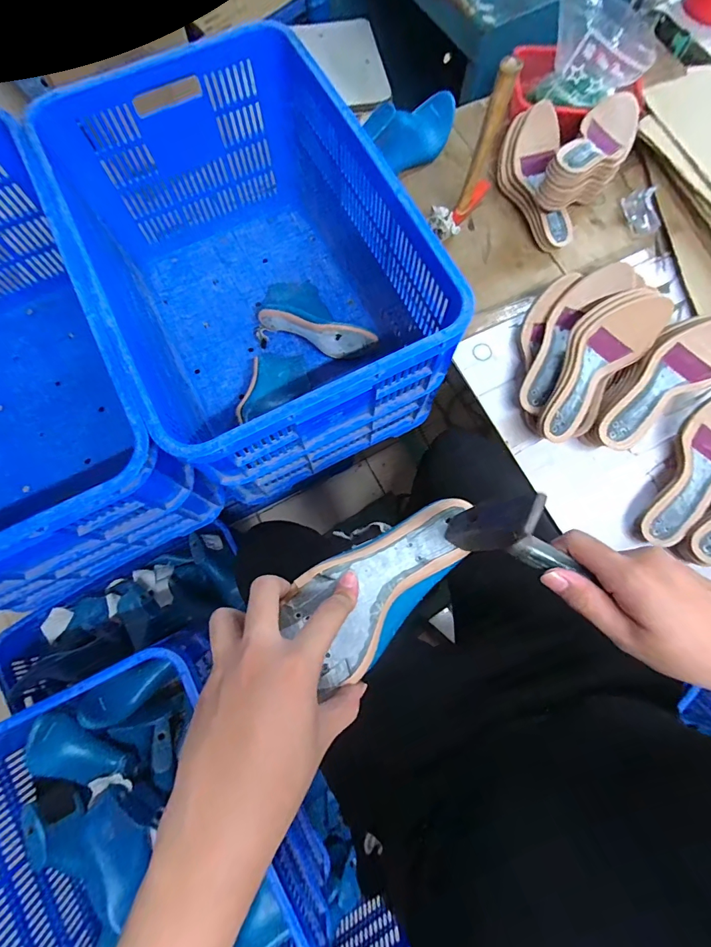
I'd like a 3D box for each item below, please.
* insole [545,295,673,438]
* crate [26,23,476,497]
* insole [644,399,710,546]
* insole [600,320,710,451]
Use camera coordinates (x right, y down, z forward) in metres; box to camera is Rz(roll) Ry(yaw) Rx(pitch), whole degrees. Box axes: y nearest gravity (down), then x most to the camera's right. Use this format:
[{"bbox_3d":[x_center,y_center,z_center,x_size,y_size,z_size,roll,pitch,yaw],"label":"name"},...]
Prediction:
[{"bbox_3d":[0.332,-0.151,0.574,0.081,0.057,0.237,40,78,9],"label":"insole"},{"bbox_3d":[-0.166,-0.321,0.700,0.405,0.319,0.613,-27,77,-7],"label":"crate"},{"bbox_3d":[0.458,-0.013,0.554,0.079,0.065,0.221,41,79,9],"label":"insole"},{"bbox_3d":[0.424,-0.126,0.559,0.233,0.034,0.082,-39,79,3],"label":"insole"}]

